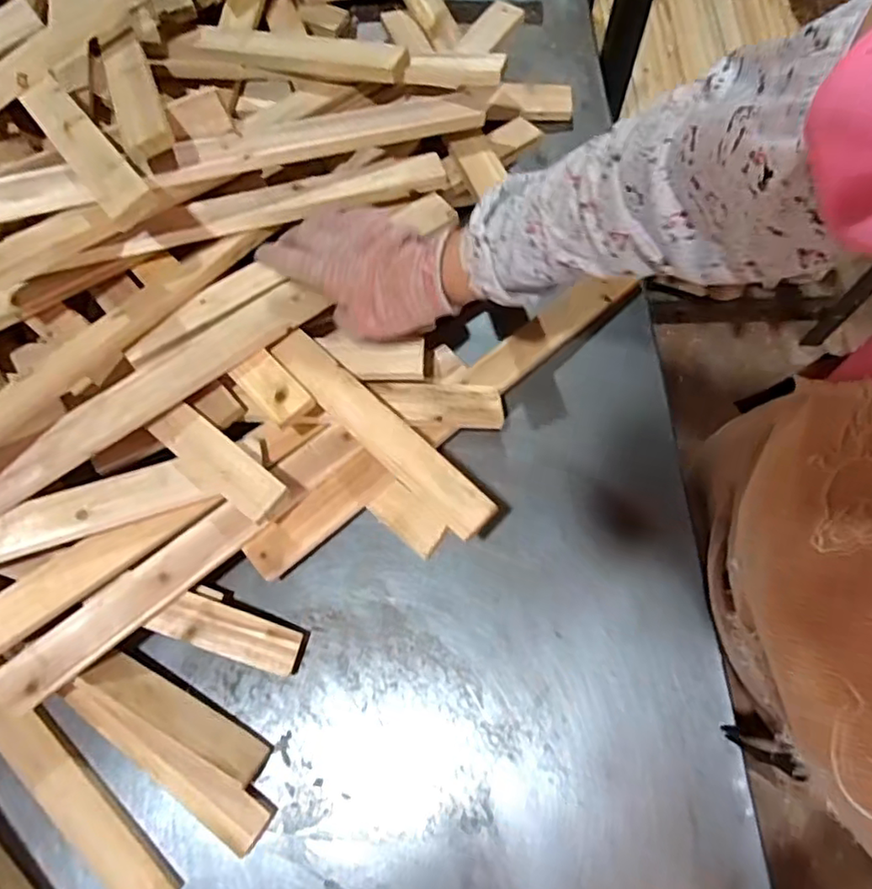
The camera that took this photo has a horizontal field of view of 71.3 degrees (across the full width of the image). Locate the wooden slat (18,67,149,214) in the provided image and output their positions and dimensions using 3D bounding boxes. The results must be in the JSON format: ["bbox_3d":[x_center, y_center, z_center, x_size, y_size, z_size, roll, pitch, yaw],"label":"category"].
[{"bbox_3d":[-0.318,-0.272,0.537,0.039,0.011,0.251,-38,62,-10],"label":"wooden slat"}]

